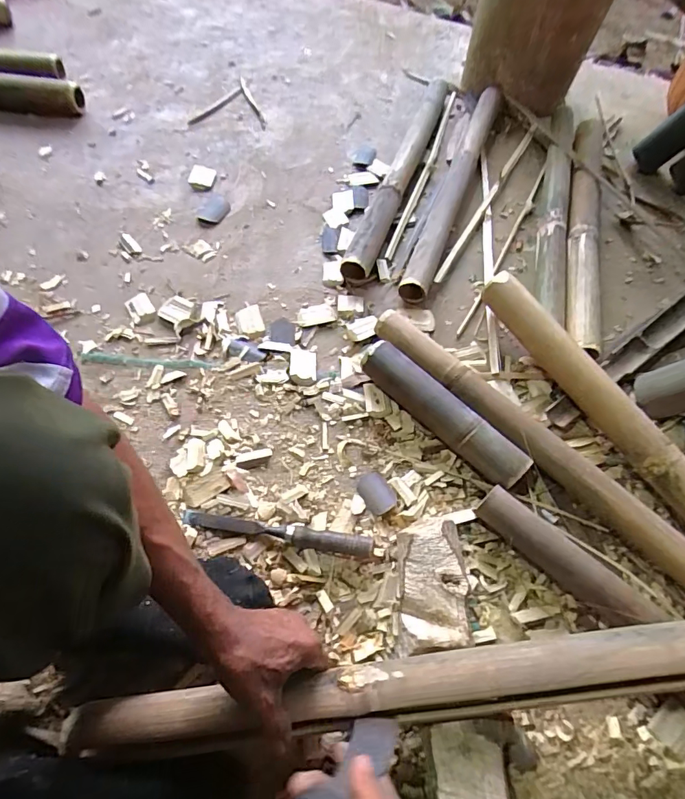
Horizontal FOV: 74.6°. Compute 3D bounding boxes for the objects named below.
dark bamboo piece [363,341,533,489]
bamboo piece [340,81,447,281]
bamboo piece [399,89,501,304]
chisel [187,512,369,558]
[{"bbox_3d":[0.136,0.021,0.631,0.262,0.063,0.051,42,68,18],"label":"dark bamboo piece"},{"bbox_3d":[0.122,-0.476,0.911,0.055,0.051,0.626,18,62,8],"label":"bamboo piece"},{"bbox_3d":[0.224,-0.431,0.893,0.057,0.042,0.626,20,63,8],"label":"bamboo piece"},{"bbox_3d":[-0.083,0.163,0.564,0.239,0.029,0.027,11,62,4],"label":"chisel"}]

